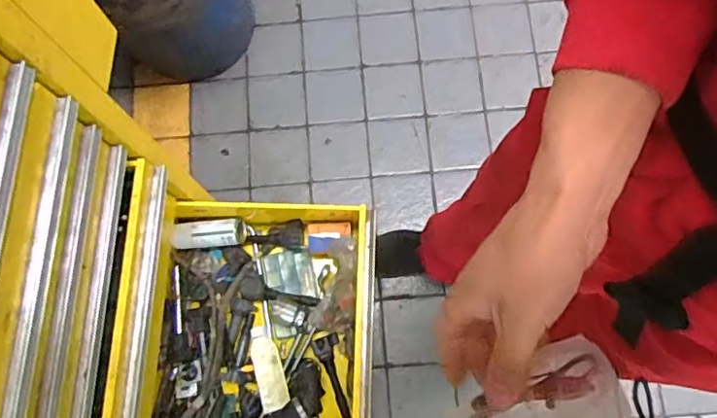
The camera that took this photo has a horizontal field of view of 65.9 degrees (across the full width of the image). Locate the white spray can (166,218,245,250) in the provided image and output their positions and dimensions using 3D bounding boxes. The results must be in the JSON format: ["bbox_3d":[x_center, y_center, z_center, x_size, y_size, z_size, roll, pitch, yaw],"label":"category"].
[{"bbox_3d":[-0.310,0.052,1.152,0.153,0.049,0.056,-3,76,1],"label":"white spray can"}]

